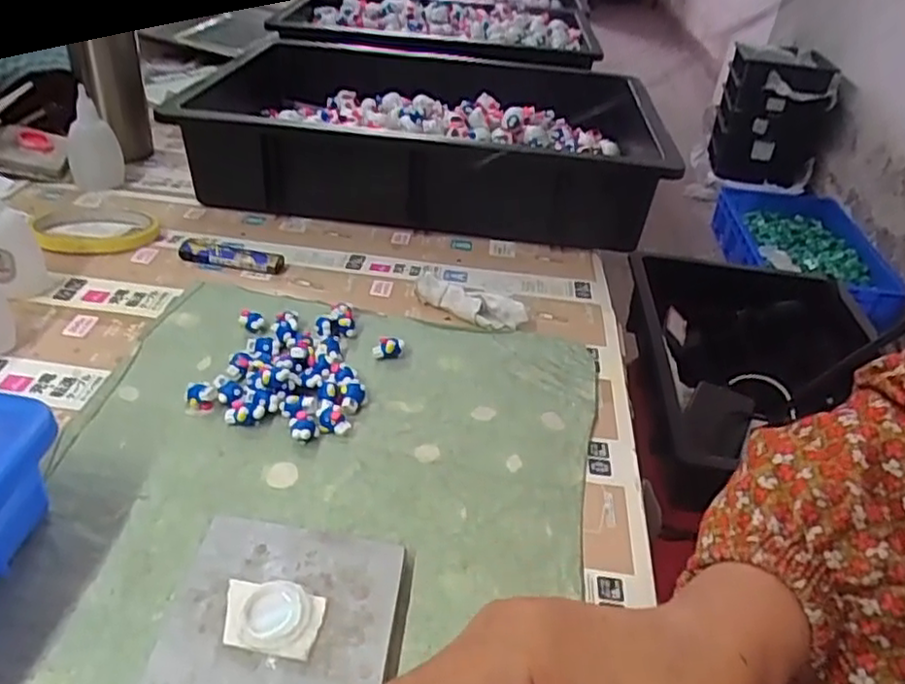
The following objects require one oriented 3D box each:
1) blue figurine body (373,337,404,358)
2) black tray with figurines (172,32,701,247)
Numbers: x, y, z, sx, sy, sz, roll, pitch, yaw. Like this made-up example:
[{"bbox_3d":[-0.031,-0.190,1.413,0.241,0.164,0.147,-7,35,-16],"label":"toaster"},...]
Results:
[{"bbox_3d":[-0.043,0.004,0.468,0.020,0.014,0.010,-5,38,-16],"label":"blue figurine body"},{"bbox_3d":[-0.030,-0.217,0.709,0.451,0.102,0.298,7,36,-1],"label":"black tray with figurines"}]

